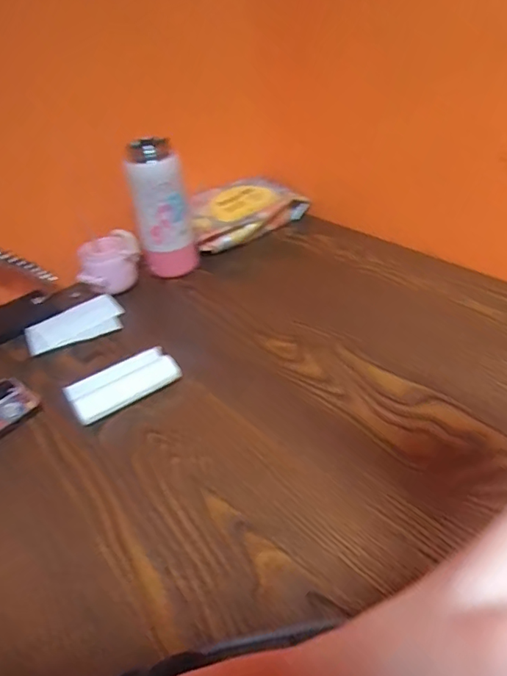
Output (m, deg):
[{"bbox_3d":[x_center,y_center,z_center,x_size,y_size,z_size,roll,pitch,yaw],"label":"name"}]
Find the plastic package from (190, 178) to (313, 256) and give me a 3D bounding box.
[{"bbox_3d":[-0.021,-0.184,0.775,0.194,0.053,0.101,-34,44,-32],"label":"plastic package"}]

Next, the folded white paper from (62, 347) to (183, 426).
[{"bbox_3d":[-0.132,0.047,0.540,0.108,0.025,0.052,-23,39,-20],"label":"folded white paper"}]

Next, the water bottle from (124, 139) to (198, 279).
[{"bbox_3d":[-0.113,-0.151,0.662,0.063,0.180,0.058,-10,36,-4],"label":"water bottle"}]

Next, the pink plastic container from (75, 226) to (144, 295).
[{"bbox_3d":[-0.186,-0.093,0.686,0.083,0.072,0.057,-23,39,-21],"label":"pink plastic container"}]

